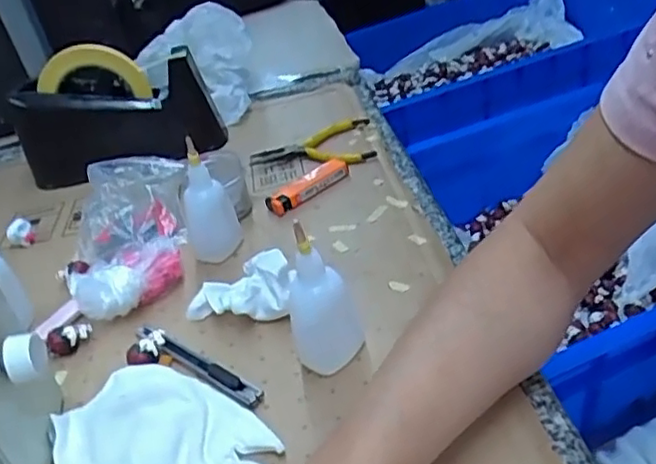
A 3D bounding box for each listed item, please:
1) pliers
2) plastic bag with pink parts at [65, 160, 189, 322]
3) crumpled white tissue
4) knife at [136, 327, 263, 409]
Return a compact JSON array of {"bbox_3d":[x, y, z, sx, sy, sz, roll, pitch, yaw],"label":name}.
[{"bbox_3d":[-0.013,-0.078,0.610,0.121,0.019,0.088,-9,34,-4],"label":"pliers"},{"bbox_3d":[-0.168,-0.008,0.535,0.096,0.035,0.222,-10,34,-6],"label":"plastic bag with pink parts"},{"bbox_3d":[-0.059,0.036,0.434,0.078,0.040,0.045,-1,34,8],"label":"crumpled white tissue"},{"bbox_3d":[-0.089,0.079,0.405,0.124,0.006,0.014,22,43,35],"label":"knife"}]

